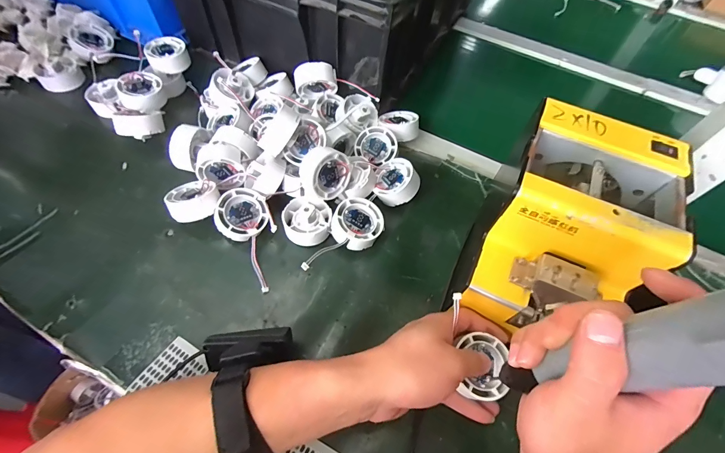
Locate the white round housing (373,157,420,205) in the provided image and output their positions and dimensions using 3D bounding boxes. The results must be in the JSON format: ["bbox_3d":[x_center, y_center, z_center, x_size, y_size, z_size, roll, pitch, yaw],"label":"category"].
[{"bbox_3d":[0.040,-0.053,0.413,0.054,0.025,0.052,-16,55,24],"label":"white round housing"}]

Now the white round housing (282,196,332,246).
[{"bbox_3d":[-0.063,-0.007,0.385,0.053,0.029,0.054,1,59,-2],"label":"white round housing"}]

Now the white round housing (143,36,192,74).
[{"bbox_3d":[-0.278,-0.244,0.487,0.054,0.027,0.054,2,59,-3],"label":"white round housing"}]

